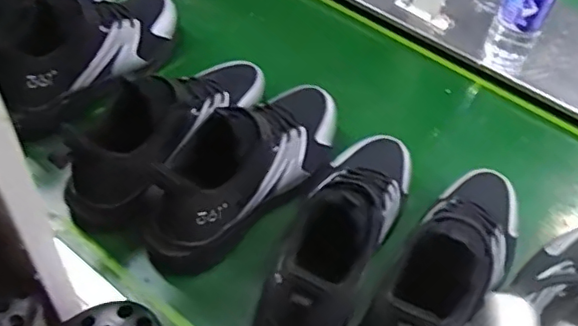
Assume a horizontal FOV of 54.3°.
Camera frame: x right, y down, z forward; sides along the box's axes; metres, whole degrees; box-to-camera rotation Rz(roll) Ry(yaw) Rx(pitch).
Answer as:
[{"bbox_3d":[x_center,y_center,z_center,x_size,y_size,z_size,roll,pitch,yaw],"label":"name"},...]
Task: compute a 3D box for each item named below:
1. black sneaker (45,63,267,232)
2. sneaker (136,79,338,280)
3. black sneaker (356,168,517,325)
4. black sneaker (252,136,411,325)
[{"bbox_3d":[-0.118,-0.047,0.626,0.096,0.116,0.276,33,55,19],"label":"black sneaker"},{"bbox_3d":[-0.040,-0.006,0.611,0.089,0.133,0.278,37,56,22],"label":"sneaker"},{"bbox_3d":[0.165,0.090,0.533,0.088,0.131,0.282,31,54,18],"label":"black sneaker"},{"bbox_3d":[0.058,0.060,0.563,0.091,0.142,0.288,24,52,13],"label":"black sneaker"}]

